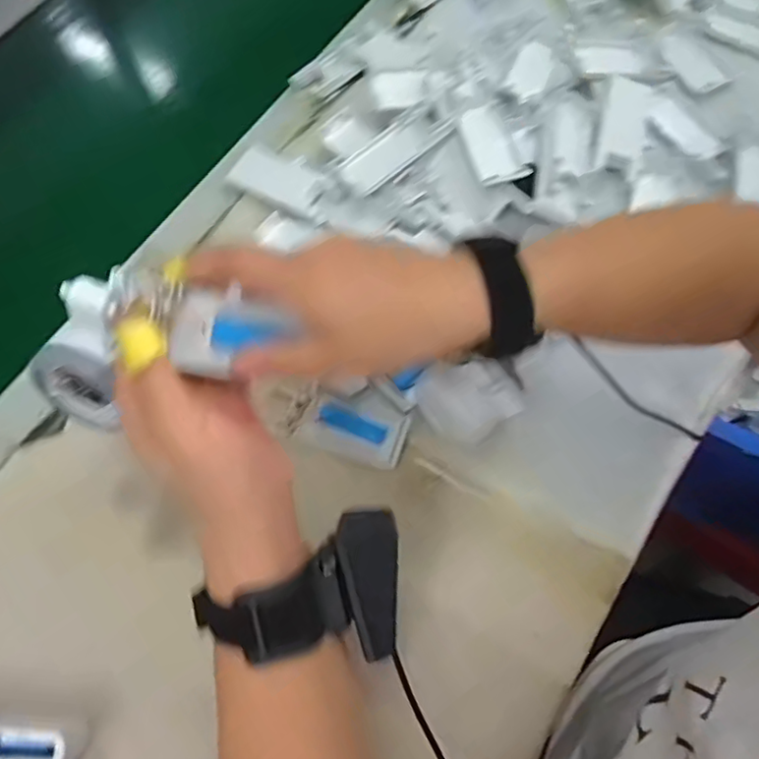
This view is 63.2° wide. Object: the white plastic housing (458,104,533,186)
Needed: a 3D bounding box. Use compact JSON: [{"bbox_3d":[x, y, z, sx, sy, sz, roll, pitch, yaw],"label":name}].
[{"bbox_3d":[0.093,-0.193,0.510,0.037,0.017,0.072,-16,68,-4],"label":"white plastic housing"}]

